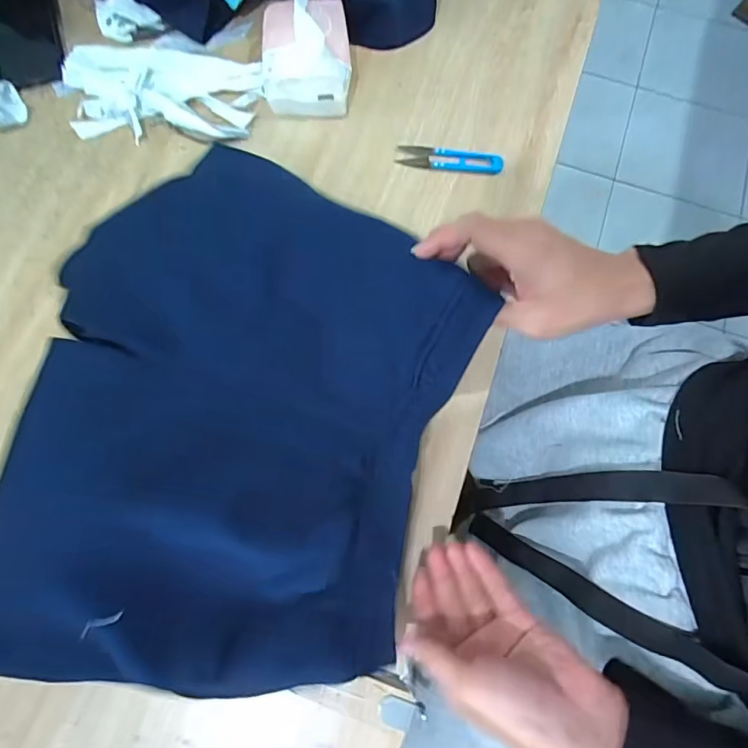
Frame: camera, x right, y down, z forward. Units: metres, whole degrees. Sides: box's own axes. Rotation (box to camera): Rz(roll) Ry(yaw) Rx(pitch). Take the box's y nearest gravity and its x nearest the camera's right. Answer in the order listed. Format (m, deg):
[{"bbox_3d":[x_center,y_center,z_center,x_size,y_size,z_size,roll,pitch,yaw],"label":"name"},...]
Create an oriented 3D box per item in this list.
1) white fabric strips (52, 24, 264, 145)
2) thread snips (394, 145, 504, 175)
[{"bbox_3d":[-0.250,-0.343,0.552,0.226,0.016,0.160,-11,74,-4],"label":"white fabric strips"},{"bbox_3d":[0.087,-0.244,0.529,0.119,0.006,0.030,8,74,2],"label":"thread snips"}]

